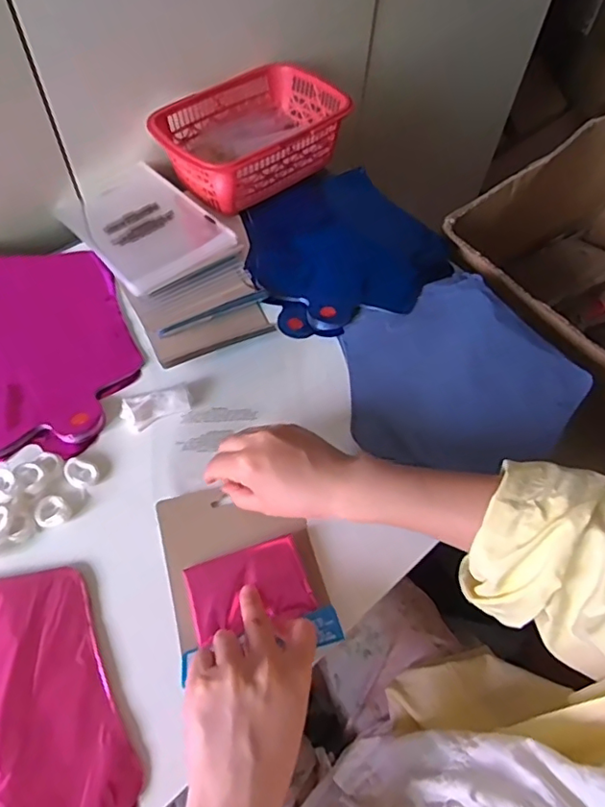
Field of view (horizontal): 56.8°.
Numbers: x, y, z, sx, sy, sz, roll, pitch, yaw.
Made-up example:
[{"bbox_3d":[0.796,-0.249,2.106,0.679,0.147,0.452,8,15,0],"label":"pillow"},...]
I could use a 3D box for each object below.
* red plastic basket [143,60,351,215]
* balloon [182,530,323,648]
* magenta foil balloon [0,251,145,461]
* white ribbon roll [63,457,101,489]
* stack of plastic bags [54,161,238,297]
[{"bbox_3d":[-0.062,-0.316,0.657,0.149,0.065,0.220,40,65,19],"label":"red plastic basket"},{"bbox_3d":[-0.040,0.140,0.427,0.088,0.008,0.062,-16,62,-13],"label":"balloon"},{"bbox_3d":[-0.264,-0.062,0.527,0.199,0.016,0.251,-33,67,-21],"label":"magenta foil balloon"},{"bbox_3d":[-0.183,0.057,0.465,0.024,0.009,0.028,-31,66,-20],"label":"white ribbon roll"},{"bbox_3d":[-0.177,-0.199,0.611,0.123,0.019,0.191,-36,68,-22],"label":"stack of plastic bags"}]

